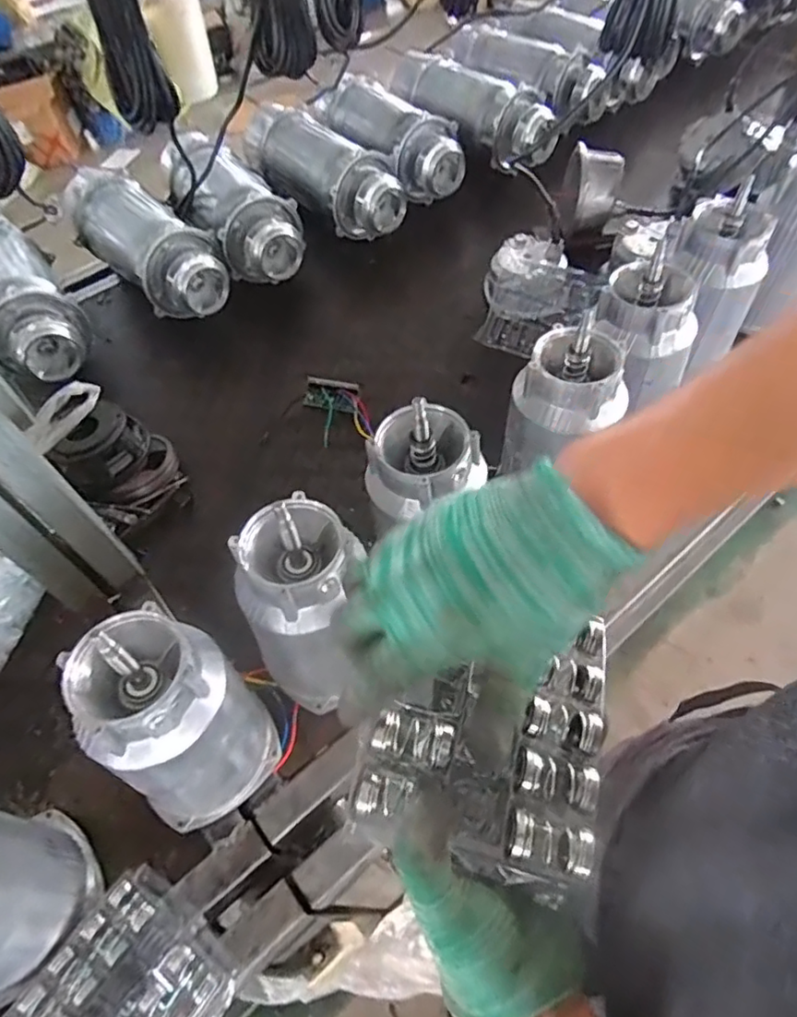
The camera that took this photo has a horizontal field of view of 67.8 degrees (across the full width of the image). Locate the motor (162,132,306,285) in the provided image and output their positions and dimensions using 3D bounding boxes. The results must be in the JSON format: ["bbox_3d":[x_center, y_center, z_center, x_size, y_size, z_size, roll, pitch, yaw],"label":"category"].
[{"bbox_3d":[-0.301,-0.539,1.050,0.143,0.124,0.372,-32,59,-16],"label":"motor"}]

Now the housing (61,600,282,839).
[{"bbox_3d":[-0.189,0.184,0.518,0.116,0.227,0.115,-32,59,-16],"label":"housing"}]

